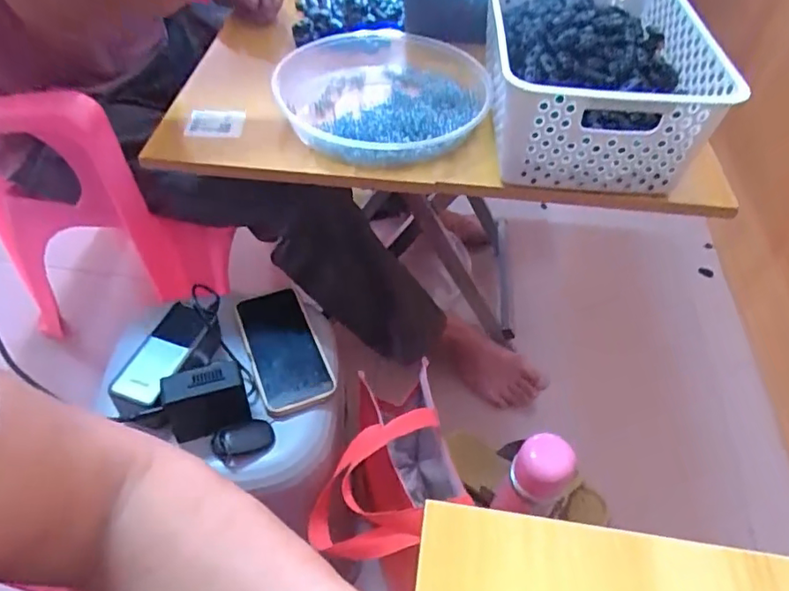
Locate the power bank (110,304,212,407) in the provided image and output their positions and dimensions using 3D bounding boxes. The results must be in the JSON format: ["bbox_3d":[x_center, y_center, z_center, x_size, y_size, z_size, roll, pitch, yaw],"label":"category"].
[{"bbox_3d":[-0.247,0.057,0.613,0.053,0.017,0.133,14,48,9],"label":"power bank"}]

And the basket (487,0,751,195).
[{"bbox_3d":[0.192,-0.239,0.594,0.199,0.117,0.290,3,48,-1],"label":"basket"}]

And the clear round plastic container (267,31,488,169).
[{"bbox_3d":[-0.014,-0.229,0.637,0.220,0.055,0.255,0,48,-4],"label":"clear round plastic container"}]

